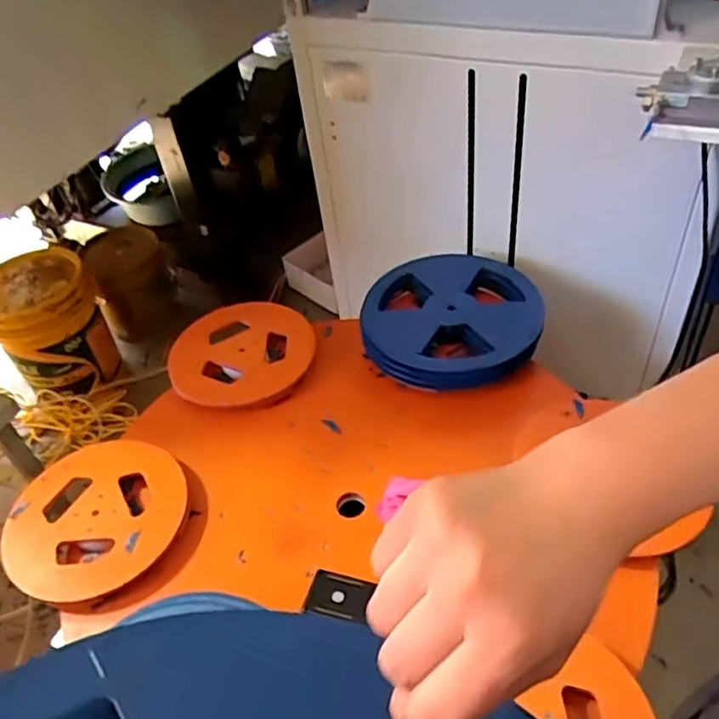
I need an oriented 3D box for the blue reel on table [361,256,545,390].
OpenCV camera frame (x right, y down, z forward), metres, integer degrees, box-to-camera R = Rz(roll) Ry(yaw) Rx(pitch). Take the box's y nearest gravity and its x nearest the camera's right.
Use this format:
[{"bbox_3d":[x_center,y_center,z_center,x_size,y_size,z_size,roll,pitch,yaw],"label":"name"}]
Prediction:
[{"bbox_3d":[0.166,-0.080,1.208,0.323,0.075,0.303,4,46,12],"label":"blue reel on table"}]

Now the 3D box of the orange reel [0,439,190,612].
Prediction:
[{"bbox_3d":[-0.404,0.238,1.002,0.277,0.055,0.243,-29,48,-20],"label":"orange reel"}]

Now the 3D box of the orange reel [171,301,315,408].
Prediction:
[{"bbox_3d":[-0.220,-0.013,1.244,0.260,0.051,0.243,-4,45,4],"label":"orange reel"}]

